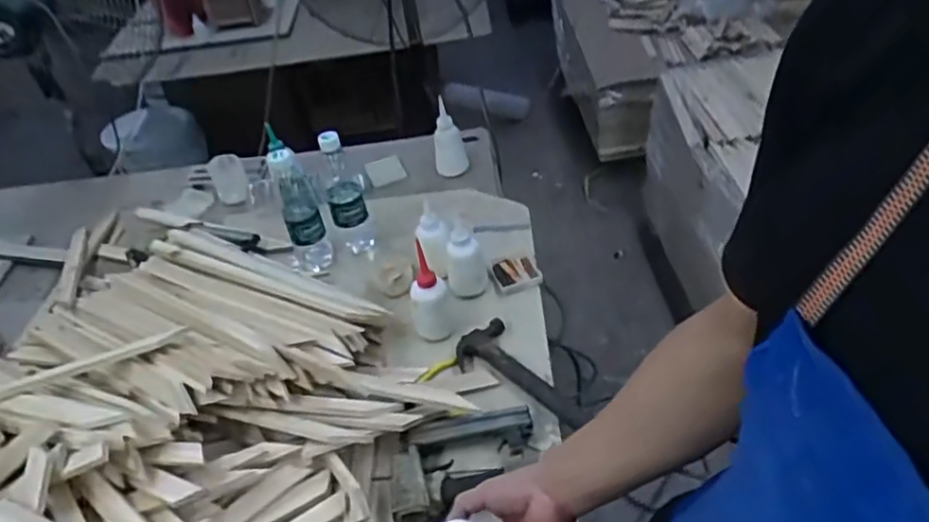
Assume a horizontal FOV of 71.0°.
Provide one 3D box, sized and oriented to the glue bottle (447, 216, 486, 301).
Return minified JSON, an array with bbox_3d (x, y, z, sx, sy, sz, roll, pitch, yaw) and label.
[{"bbox_3d":[0.003,0.000,1.024,0.060,0.111,0.050,-4,42,5],"label":"glue bottle"}]

